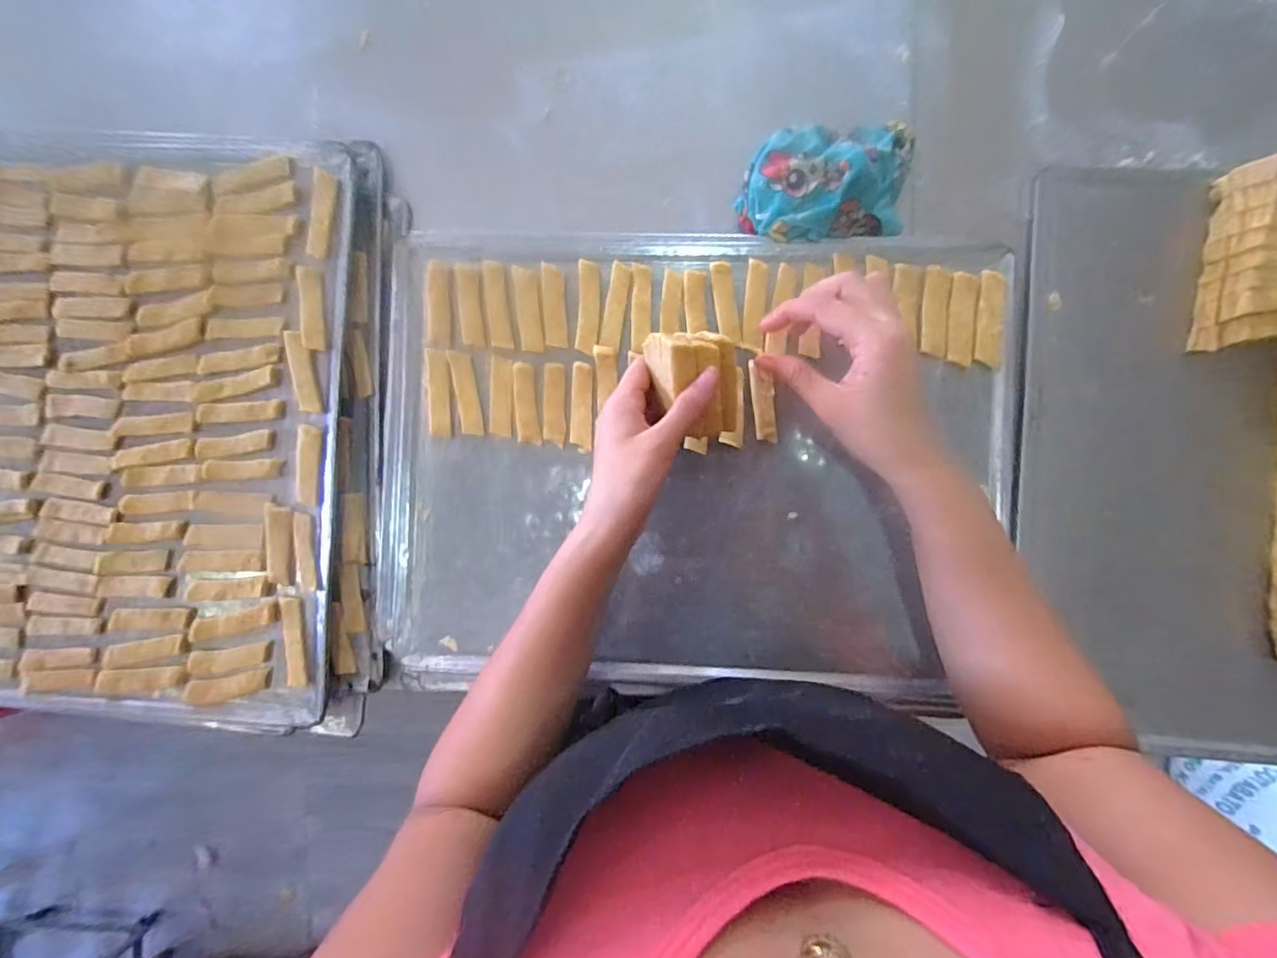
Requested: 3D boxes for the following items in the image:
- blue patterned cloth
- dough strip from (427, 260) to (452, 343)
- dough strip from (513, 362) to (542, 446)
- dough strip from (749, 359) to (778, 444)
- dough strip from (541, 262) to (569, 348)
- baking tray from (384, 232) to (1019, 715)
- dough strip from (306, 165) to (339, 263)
[{"bbox_3d":[0.143,-0.222,0.404,0.135,0.054,0.091,-3,88,3],"label":"blue patterned cloth"},{"bbox_3d":[-0.153,-0.136,0.416,0.019,0.004,0.062,-1,88,3],"label":"dough strip"},{"bbox_3d":[-0.086,-0.058,0.418,0.017,0.004,0.062,-5,88,3],"label":"dough strip"},{"bbox_3d":[0.094,-0.058,0.407,0.018,0.004,0.061,-11,92,2],"label":"dough strip"},{"bbox_3d":[-0.064,-0.132,0.414,0.017,0.004,0.062,-4,88,3],"label":"dough strip"},{"bbox_3d":[0.038,-0.015,0.418,0.456,0.040,0.342,1,89,3],"label":"baking tray"},{"bbox_3d":[-0.251,-0.210,0.429,0.020,0.004,0.068,8,89,3],"label":"dough strip"}]

